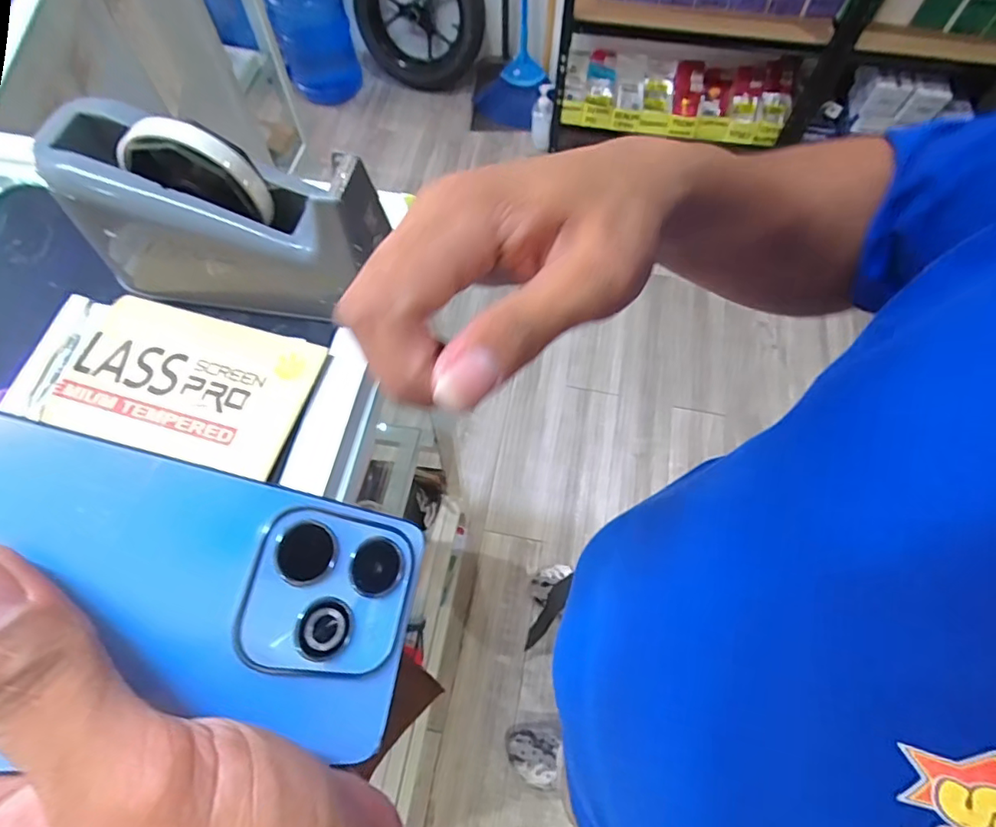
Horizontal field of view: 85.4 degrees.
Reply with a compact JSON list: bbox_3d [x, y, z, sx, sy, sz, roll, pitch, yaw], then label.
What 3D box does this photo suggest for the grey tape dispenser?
[{"bbox_3d":[-0.164,-0.123,0.337,0.192,0.105,0.069,7,65,2],"label":"grey tape dispenser"}]

